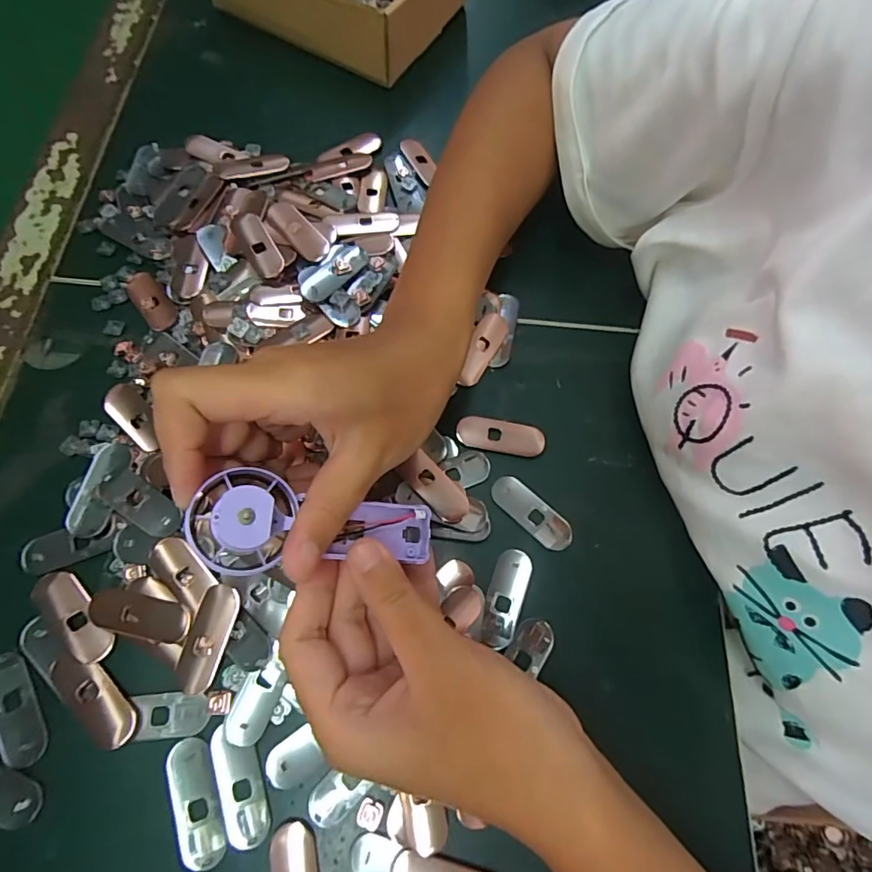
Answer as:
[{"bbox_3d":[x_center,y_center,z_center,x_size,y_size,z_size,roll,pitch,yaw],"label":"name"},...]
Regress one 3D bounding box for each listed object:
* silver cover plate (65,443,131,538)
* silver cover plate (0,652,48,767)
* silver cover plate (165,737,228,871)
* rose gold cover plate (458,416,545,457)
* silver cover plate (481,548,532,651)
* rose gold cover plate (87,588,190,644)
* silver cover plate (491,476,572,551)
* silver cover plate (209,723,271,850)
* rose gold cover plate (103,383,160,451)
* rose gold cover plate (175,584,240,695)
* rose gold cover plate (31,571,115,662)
[{"bbox_3d":[-0.175,0.027,0.265,0.020,0.005,0.050,10,68,-6],"label":"silver cover plate"},{"bbox_3d":[-0.194,0.125,0.233,0.019,0.004,0.050,-32,74,-14],"label":"silver cover plate"},{"bbox_3d":[-0.106,0.161,0.226,0.019,0.005,0.049,-21,72,-10],"label":"silver cover plate"},{"bbox_3d":[0.037,0.000,0.293,0.049,0.004,0.019,9,69,0],"label":"rose gold cover plate"},{"bbox_3d":[0.036,0.081,0.261,0.018,0.004,0.048,20,70,4],"label":"silver cover plate"},{"bbox_3d":[-0.143,0.087,0.247,0.047,0.004,0.019,12,69,1],"label":"rose gold cover plate"},{"bbox_3d":[0.052,0.042,0.278,0.049,0.004,0.019,40,73,11],"label":"silver cover plate"},{"bbox_3d":[-0.088,0.154,0.228,0.020,0.004,0.048,-21,72,-10],"label":"silver cover plate"},{"bbox_3d":[-0.168,-0.011,0.284,0.046,0.004,0.020,43,73,12],"label":"rose gold cover plate"},{"bbox_3d":[-0.109,0.096,0.244,0.019,0.004,0.048,14,70,2],"label":"rose gold cover plate"},{"bbox_3d":[-0.175,0.086,0.246,0.051,0.004,0.021,43,73,12],"label":"rose gold cover plate"}]

